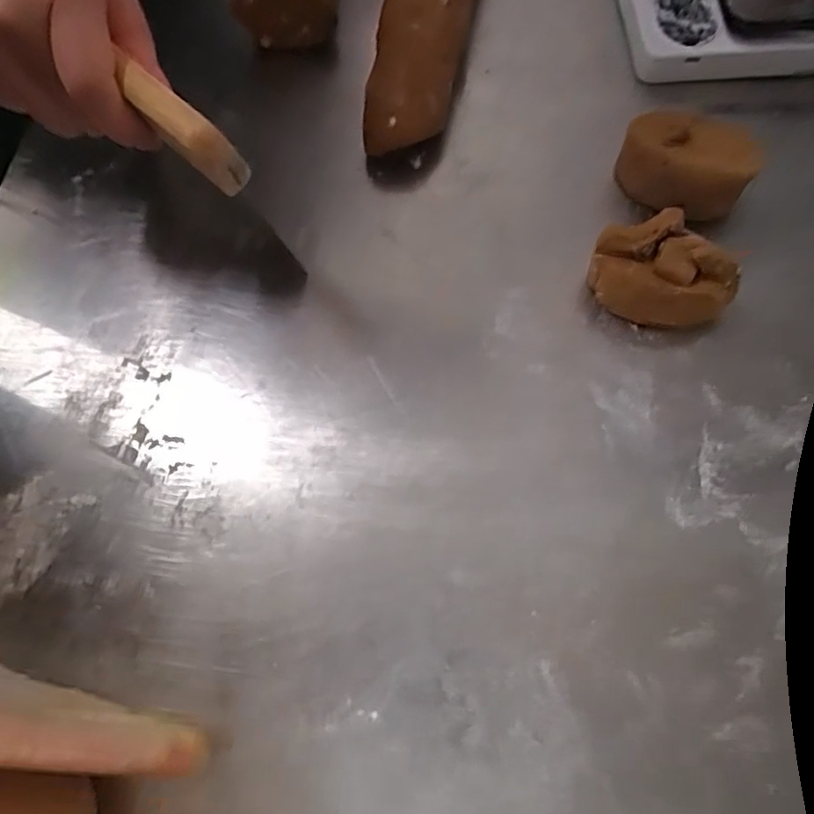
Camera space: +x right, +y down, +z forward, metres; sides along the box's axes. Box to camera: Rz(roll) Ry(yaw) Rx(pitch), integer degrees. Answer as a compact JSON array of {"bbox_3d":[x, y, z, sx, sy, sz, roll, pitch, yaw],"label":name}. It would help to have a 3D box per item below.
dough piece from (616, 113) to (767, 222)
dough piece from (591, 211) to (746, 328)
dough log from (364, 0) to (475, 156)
[{"bbox_3d":[0.149,-0.130,0.332,0.067,0.038,0.034,28,72,13],"label":"dough piece"},{"bbox_3d":[0.128,-0.068,0.308,0.069,0.041,0.041,11,69,7],"label":"dough piece"},{"bbox_3d":[0.017,-0.257,0.386,0.060,0.062,0.224,8,68,6],"label":"dough log"}]

